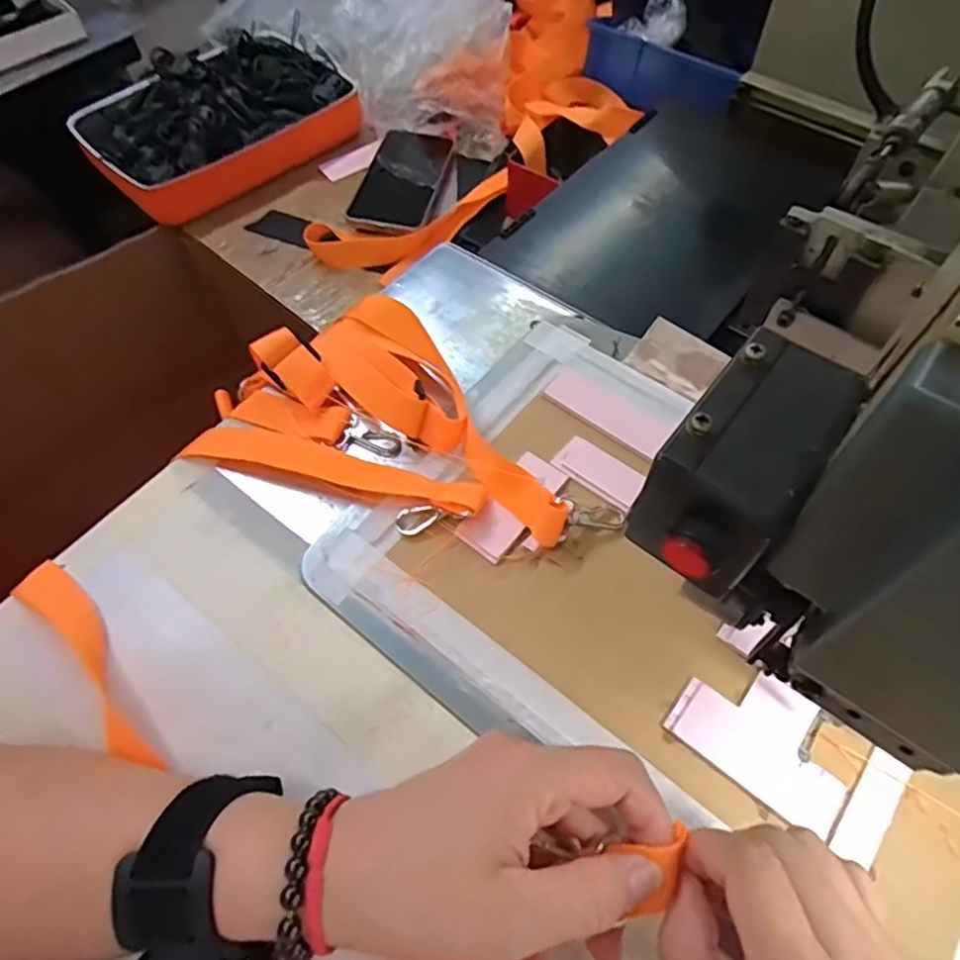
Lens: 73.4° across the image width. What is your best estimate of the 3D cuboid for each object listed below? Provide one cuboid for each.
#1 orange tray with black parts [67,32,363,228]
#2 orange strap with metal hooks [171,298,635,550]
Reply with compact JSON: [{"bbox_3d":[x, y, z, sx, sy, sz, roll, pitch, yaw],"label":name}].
[{"bbox_3d":[-0.282,-0.389,0.688,0.269,0.069,0.192,-40,66,-20],"label":"orange tray with black parts"},{"bbox_3d":[-0.038,-0.040,0.392,0.247,0.033,0.136,18,61,11],"label":"orange strap with metal hooks"}]

